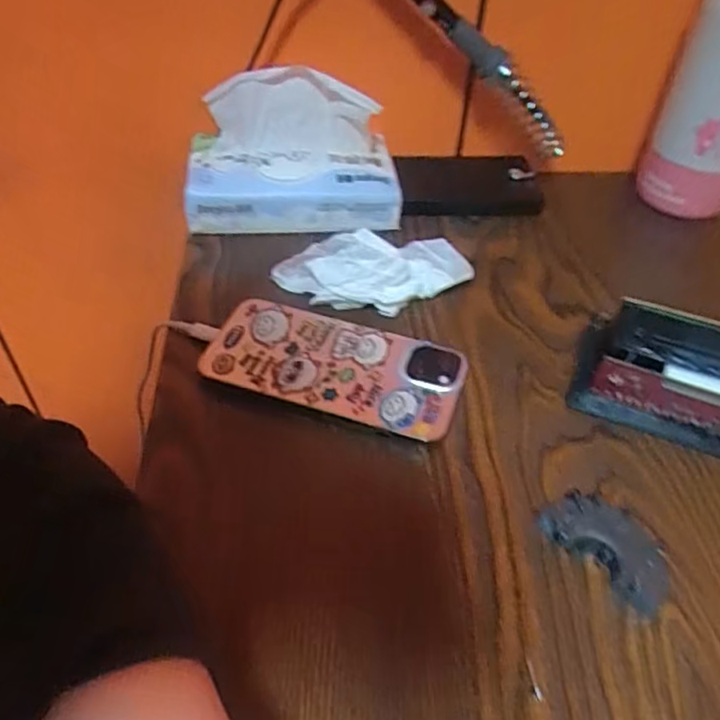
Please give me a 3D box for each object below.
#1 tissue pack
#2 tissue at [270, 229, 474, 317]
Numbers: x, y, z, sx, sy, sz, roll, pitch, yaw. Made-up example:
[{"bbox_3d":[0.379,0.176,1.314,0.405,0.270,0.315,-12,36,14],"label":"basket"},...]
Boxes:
[{"bbox_3d":[-0.050,-0.152,0.471,0.151,0.105,0.071,-3,48,-5],"label":"tissue pack"},{"bbox_3d":[0.012,-0.065,0.413,0.128,0.038,0.060,-13,49,-14],"label":"tissue"}]

